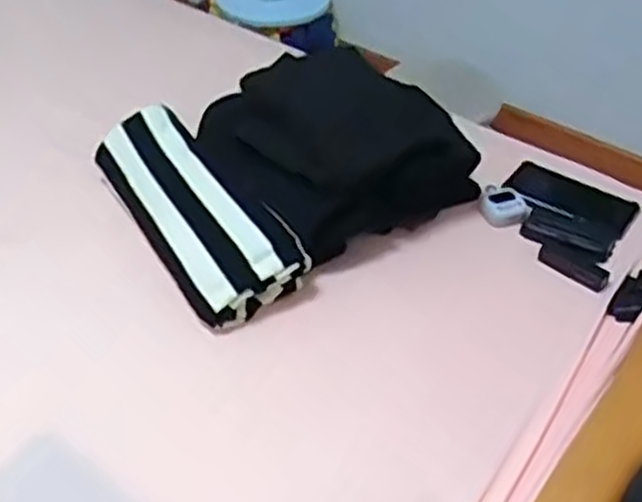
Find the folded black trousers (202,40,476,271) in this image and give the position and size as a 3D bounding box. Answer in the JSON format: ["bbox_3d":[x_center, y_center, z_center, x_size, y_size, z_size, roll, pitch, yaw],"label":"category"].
[{"bbox_3d":[0.009,-0.139,1.019,0.283,0.117,0.274,-24,49,-27],"label":"folded black trousers"}]

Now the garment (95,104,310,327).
[{"bbox_3d":[-0.162,-0.048,0.967,0.123,0.088,0.340,-25,49,-27],"label":"garment"}]

